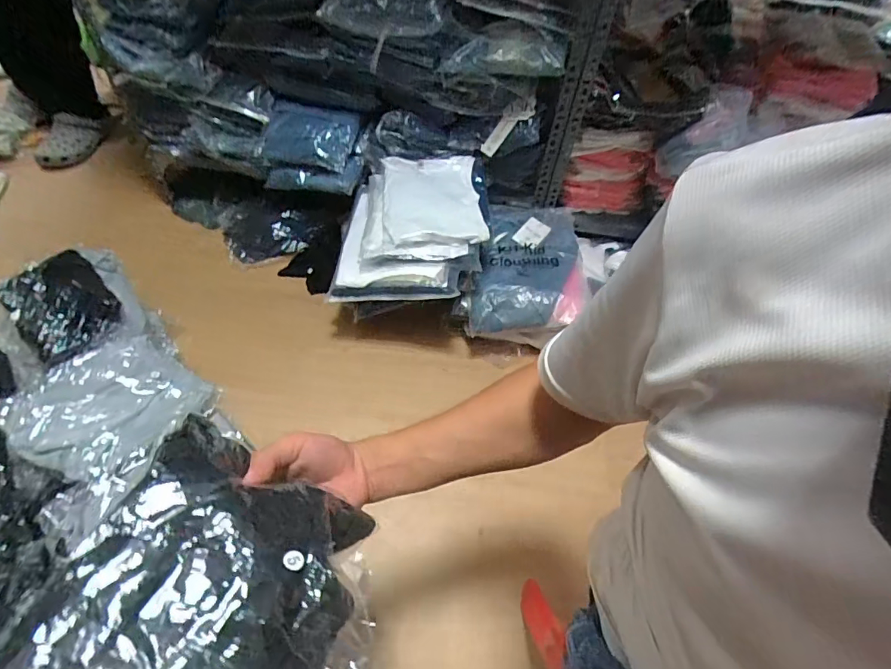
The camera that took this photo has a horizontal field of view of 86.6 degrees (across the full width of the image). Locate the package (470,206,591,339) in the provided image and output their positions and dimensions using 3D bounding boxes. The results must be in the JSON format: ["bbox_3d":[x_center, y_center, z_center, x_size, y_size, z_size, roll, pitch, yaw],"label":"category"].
[{"bbox_3d":[0.177,-0.163,1.066,0.269,0.049,0.332,-4,61,0],"label":"package"}]

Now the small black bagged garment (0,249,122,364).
[{"bbox_3d":[-0.638,-0.054,0.788,0.133,0.071,0.208,-36,63,-28],"label":"small black bagged garment"}]

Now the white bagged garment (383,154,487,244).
[{"bbox_3d":[-0.023,-0.290,1.022,0.222,0.049,0.254,1,52,-4],"label":"white bagged garment"}]

